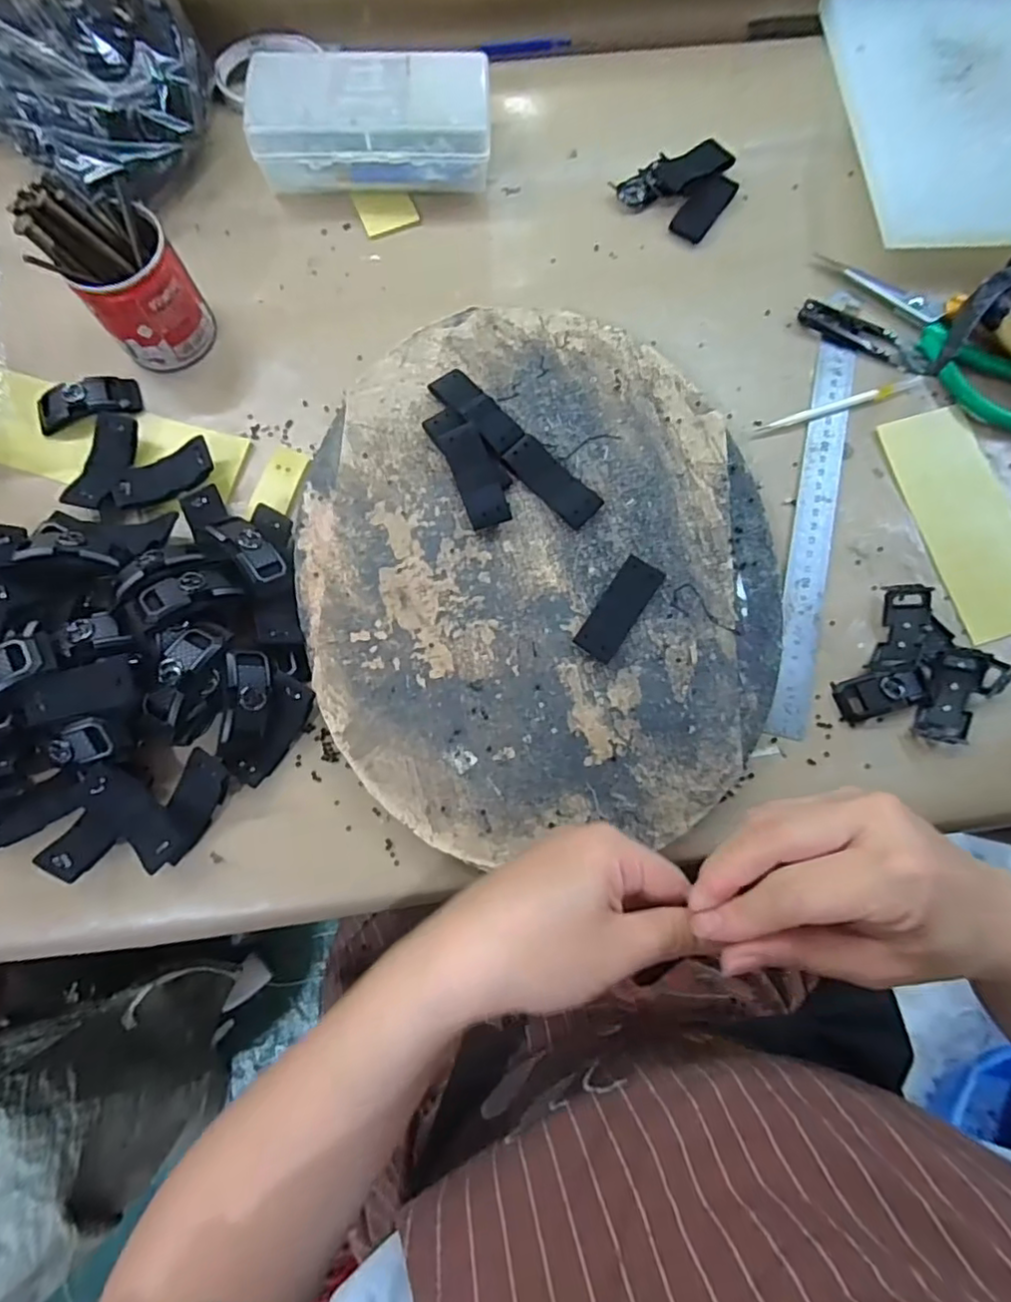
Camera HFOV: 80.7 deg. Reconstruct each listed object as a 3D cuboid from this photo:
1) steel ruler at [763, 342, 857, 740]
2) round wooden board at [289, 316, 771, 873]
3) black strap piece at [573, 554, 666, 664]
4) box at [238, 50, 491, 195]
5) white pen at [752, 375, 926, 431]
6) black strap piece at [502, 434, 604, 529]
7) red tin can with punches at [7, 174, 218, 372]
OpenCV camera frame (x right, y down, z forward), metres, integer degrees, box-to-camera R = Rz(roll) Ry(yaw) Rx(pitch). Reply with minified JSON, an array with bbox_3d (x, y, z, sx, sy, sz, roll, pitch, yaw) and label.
[{"bbox_3d":[0.197,-0.081,0.383,0.024,0.004,0.274,14,77,4],"label":"steel ruler"},{"bbox_3d":[0.019,-0.058,0.372,0.277,0.030,0.332,-5,77,-2],"label":"round wooden board"},{"bbox_3d":[0.068,-0.025,0.356,0.024,0.010,0.066,34,79,7],"label":"black strap piece"},{"bbox_3d":[-0.091,-0.369,0.418,0.162,0.052,0.075,0,77,0],"label":"box"},{"bbox_3d":[0.227,-0.166,0.400,0.117,0.004,0.008,-18,78,-4],"label":"white pen"},{"bbox_3d":[0.030,-0.106,0.374,0.025,0.009,0.065,-42,81,-9],"label":"black strap piece"},{"bbox_3d":[-0.233,-0.230,0.369,0.065,0.091,0.068,0,77,0],"label":"red tin can with punches"}]

